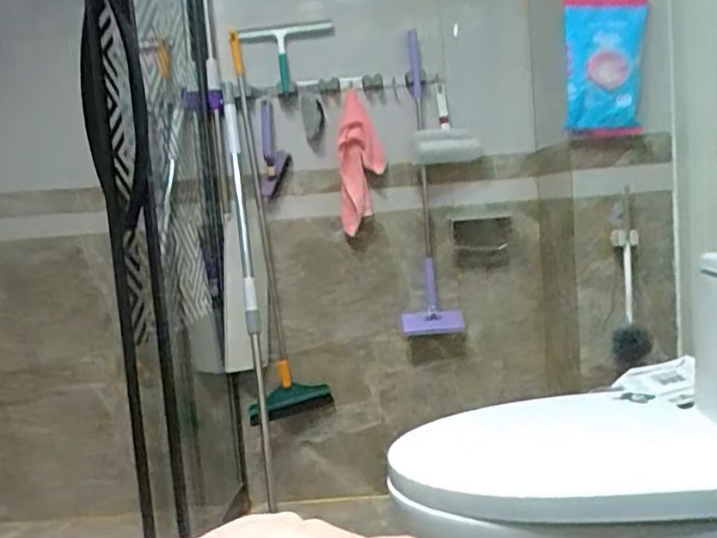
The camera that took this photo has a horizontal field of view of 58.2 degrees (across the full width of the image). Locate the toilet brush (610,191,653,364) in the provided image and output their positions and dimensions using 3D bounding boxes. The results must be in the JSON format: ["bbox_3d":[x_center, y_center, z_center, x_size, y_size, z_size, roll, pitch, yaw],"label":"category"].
[{"bbox_3d":[0.552,0.029,1.318,0.076,0.337,0.061,-2,6,29],"label":"toilet brush"}]

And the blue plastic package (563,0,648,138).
[{"bbox_3d":[0.473,-0.388,1.241,0.185,0.258,0.022,-9,16,-20],"label":"blue plastic package"}]

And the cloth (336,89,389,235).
[{"bbox_3d":[0.009,-0.240,1.517,0.114,0.341,0.065,-7,33,-13],"label":"cloth"}]

